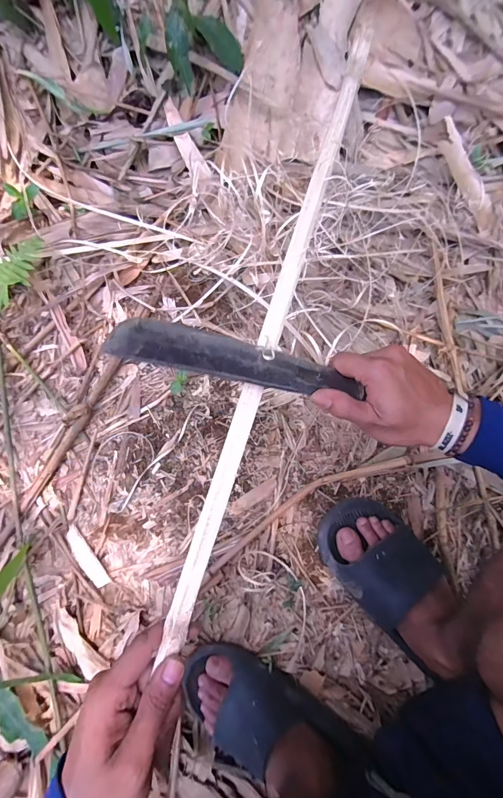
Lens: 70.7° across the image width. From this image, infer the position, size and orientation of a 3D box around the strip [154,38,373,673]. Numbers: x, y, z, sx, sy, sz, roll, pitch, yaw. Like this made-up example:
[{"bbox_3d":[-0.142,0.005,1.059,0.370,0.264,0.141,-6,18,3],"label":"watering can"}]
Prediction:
[{"bbox_3d":[0.025,-0.082,0.306,0.020,0.008,0.569,17,81,2],"label":"strip"}]

